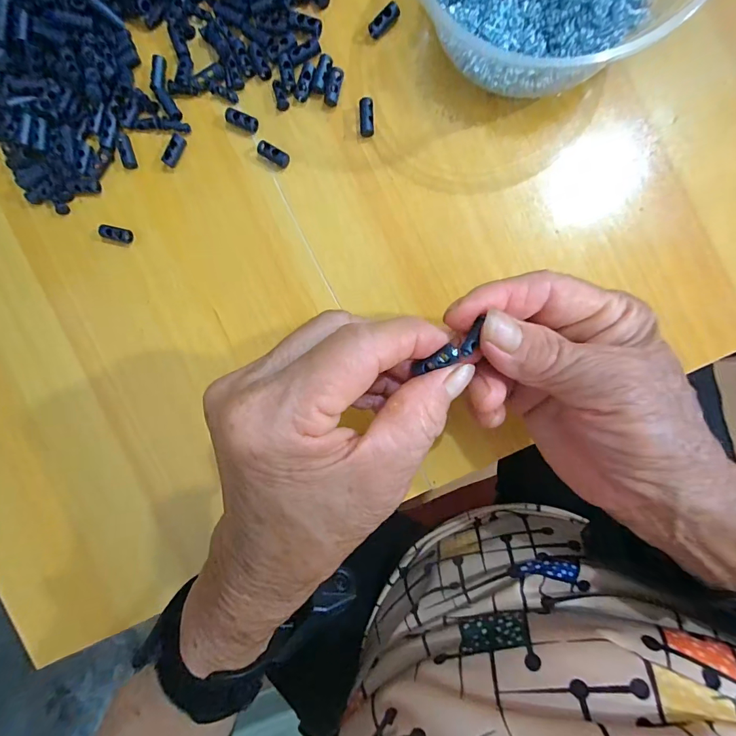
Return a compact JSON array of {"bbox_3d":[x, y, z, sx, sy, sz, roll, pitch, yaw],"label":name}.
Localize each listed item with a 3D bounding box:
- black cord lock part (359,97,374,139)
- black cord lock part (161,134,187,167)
[{"bbox_3d":[-0.001,-0.142,0.222,0.008,0.007,0.020,0,93,6],"label":"black cord lock part"},{"bbox_3d":[-0.116,-0.130,0.234,0.007,0.006,0.019,38,96,3],"label":"black cord lock part"}]

